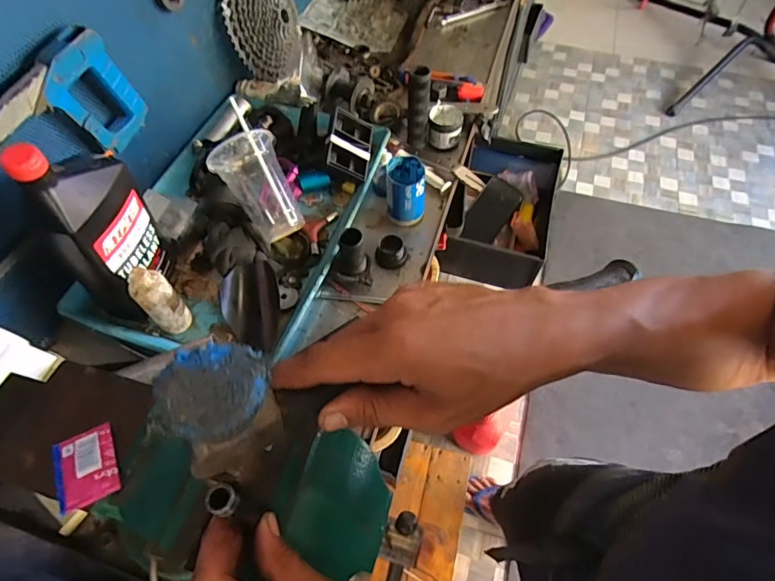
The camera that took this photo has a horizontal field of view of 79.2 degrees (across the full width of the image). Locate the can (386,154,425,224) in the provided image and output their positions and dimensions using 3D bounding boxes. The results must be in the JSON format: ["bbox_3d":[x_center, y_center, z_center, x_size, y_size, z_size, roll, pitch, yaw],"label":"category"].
[{"bbox_3d":[0.026,-0.140,0.665,0.051,0.084,0.052,0,57,0],"label":"can"}]

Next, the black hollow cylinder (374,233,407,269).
[{"bbox_3d":[0.003,-0.054,0.646,0.038,0.029,0.039,0,57,0],"label":"black hollow cylinder"}]

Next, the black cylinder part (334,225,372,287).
[{"bbox_3d":[-0.046,-0.041,0.611,0.046,0.069,0.050,-6,57,-4],"label":"black cylinder part"}]

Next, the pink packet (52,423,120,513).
[{"bbox_3d":[-0.240,0.140,0.373,0.043,0.004,0.060,-24,60,-14],"label":"pink packet"}]

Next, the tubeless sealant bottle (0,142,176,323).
[{"bbox_3d":[-0.312,-0.063,0.515,0.065,0.252,0.109,2,57,2],"label":"tubeless sealant bottle"}]

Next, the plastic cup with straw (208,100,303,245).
[{"bbox_3d":[-0.180,-0.151,0.636,0.087,0.081,0.170,-28,94,-17],"label":"plastic cup with straw"}]

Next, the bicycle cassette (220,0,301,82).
[{"bbox_3d":[-0.200,-0.462,0.793,0.034,0.181,0.183,8,74,31],"label":"bicycle cassette"}]

